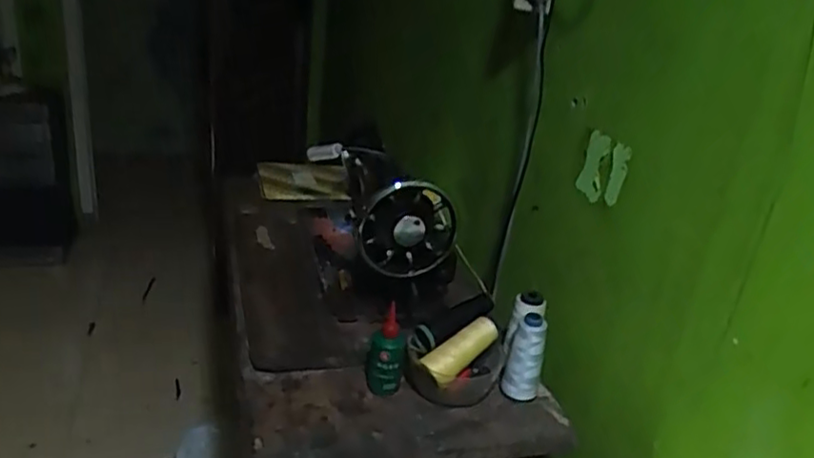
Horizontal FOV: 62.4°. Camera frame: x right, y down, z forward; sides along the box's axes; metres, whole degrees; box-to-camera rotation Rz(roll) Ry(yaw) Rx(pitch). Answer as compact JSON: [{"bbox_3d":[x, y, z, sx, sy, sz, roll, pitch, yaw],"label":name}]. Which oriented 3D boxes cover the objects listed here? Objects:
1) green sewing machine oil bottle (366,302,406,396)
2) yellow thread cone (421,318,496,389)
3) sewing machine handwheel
[{"bbox_3d":[-0.024,0.148,0.822,0.044,0.123,0.025,4,23,-2],"label":"green sewing machine oil bottle"},{"bbox_3d":[0.069,0.154,0.839,0.108,0.038,0.038,-35,39,-21],"label":"yellow thread cone"},{"bbox_3d":[0.001,0.000,0.889,0.127,0.127,0.030,2,25,-12],"label":"sewing machine handwheel"}]

